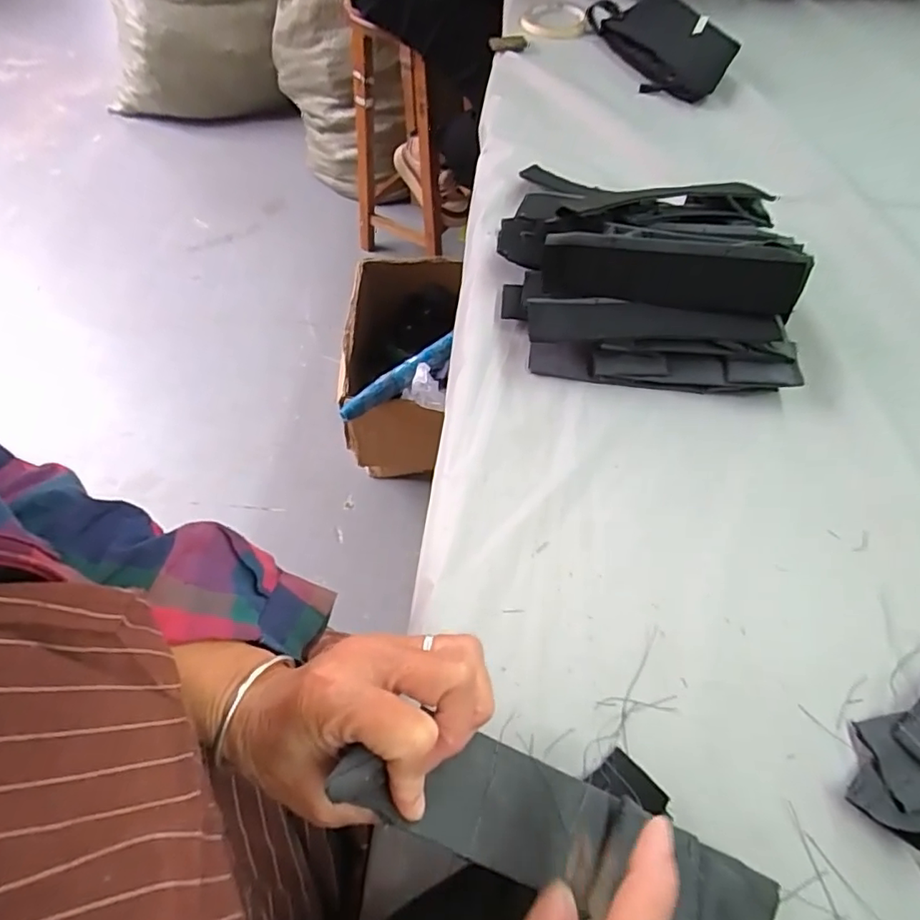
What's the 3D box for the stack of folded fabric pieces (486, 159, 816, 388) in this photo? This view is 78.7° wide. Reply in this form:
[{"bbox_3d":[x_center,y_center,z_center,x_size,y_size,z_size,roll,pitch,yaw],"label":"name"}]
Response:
[{"bbox_3d":[0.148,-0.157,0.454,0.226,0.075,0.193,6,58,3],"label":"stack of folded fabric pieces"}]

